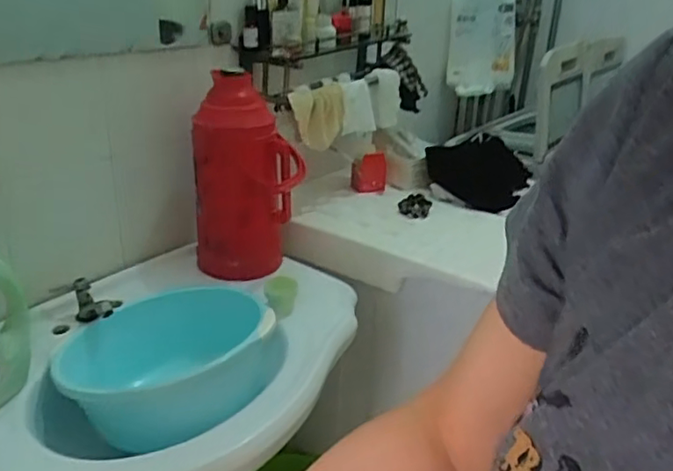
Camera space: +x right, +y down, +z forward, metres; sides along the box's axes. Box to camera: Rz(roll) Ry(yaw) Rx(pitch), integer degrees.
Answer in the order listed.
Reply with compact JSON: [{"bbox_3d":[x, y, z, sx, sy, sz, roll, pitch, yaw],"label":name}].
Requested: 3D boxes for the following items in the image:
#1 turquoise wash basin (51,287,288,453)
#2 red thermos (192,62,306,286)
[{"bbox_3d":[-0.243,0.193,0.915,0.318,0.135,0.258,-8,24,-18],"label":"turquoise wash basin"},{"bbox_3d":[-0.171,-0.111,1.155,0.208,0.355,0.130,-5,23,-12],"label":"red thermos"}]

